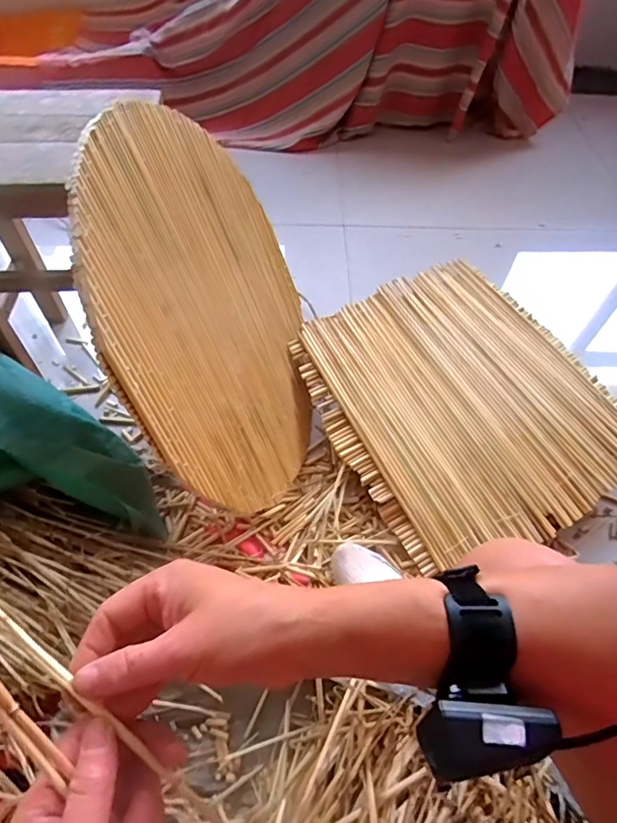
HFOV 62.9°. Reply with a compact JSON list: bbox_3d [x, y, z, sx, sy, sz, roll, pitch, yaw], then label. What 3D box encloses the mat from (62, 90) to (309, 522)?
[{"bbox_3d":[-0.116,-0.140,0.751,0.013,0.550,0.541,-11,30,21],"label":"mat"}]

